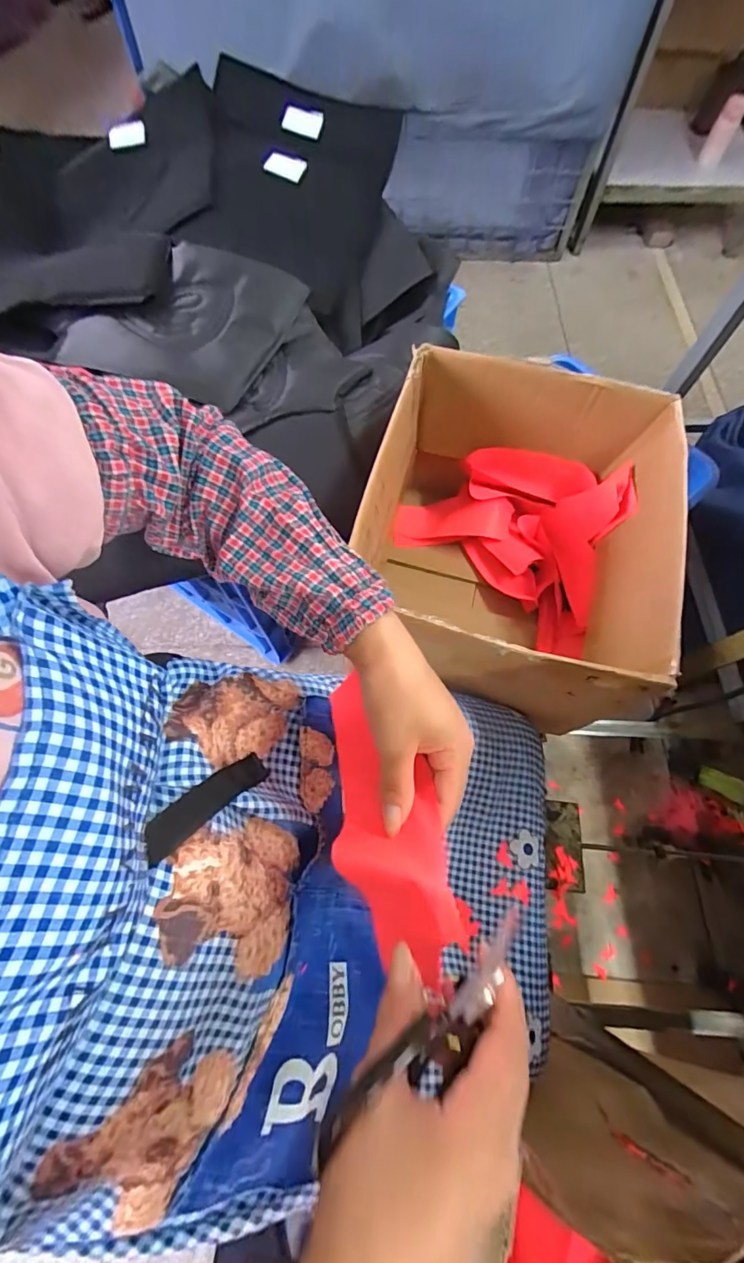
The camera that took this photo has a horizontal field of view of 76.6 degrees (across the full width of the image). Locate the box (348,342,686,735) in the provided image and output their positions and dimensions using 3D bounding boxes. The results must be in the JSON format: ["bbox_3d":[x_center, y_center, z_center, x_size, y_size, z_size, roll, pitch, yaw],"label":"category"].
[{"bbox_3d":[0.172,-0.126,0.651,0.344,0.295,0.422,14,69,5],"label":"box"}]

